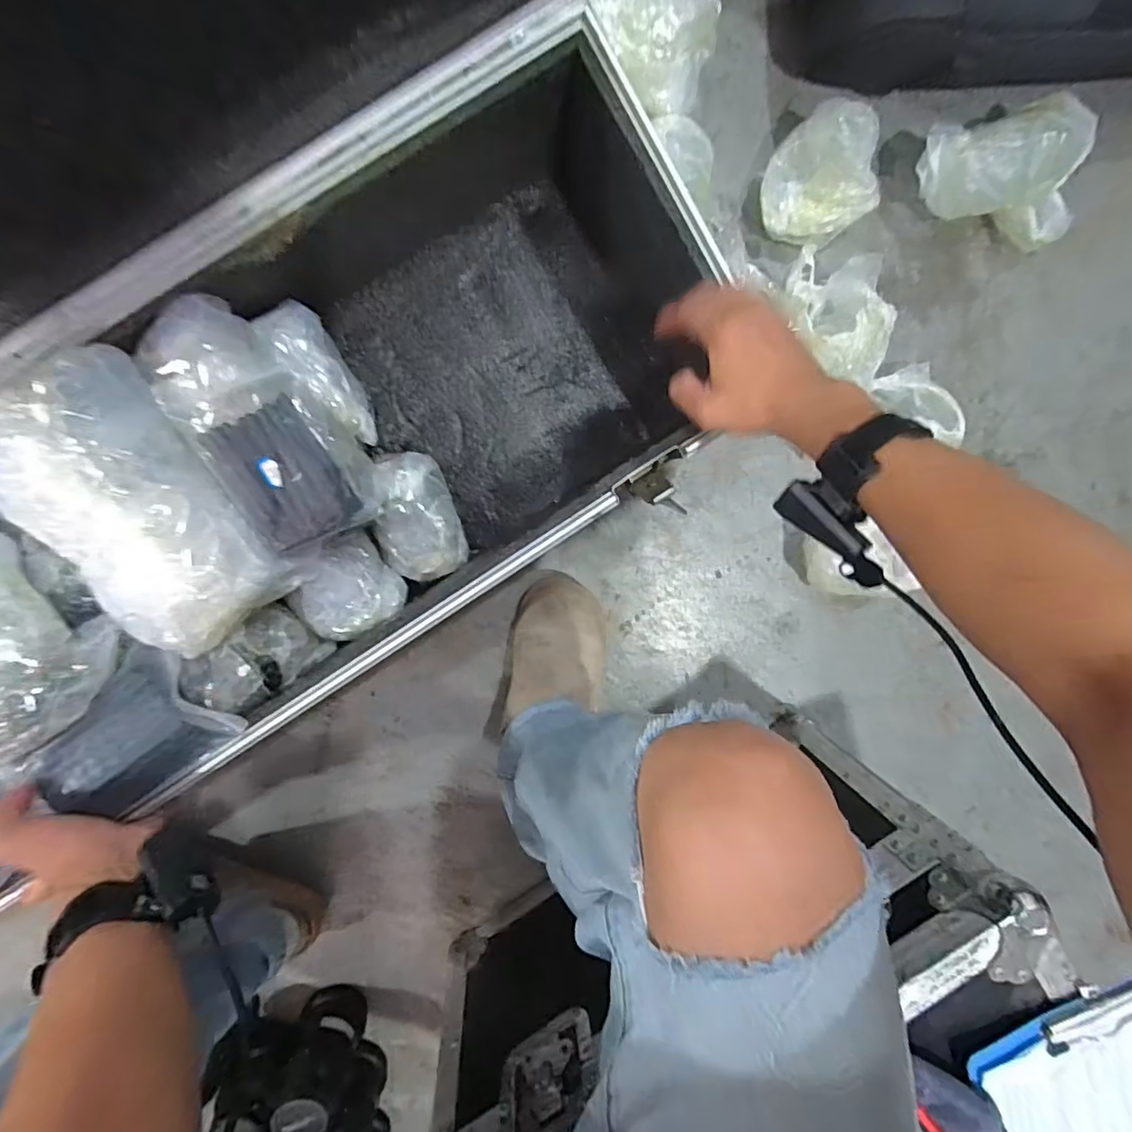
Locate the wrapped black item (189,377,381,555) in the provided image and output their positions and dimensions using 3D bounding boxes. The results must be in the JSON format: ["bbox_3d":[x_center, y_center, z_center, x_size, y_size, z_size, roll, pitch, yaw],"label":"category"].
[{"bbox_3d":[-0.237,-0.087,0.494,0.101,0.066,0.129,-32,112,-7],"label":"wrapped black item"}]

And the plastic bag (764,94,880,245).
[{"bbox_3d":[0.291,-0.438,0.650,0.117,0.084,0.123,32,94,-9],"label":"plastic bag"}]

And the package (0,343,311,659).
[{"bbox_3d":[-0.340,-0.045,0.447,0.132,0.064,0.231,-38,99,0],"label":"package"}]

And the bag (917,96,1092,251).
[{"bbox_3d":[0.504,-0.454,0.670,0.168,0.101,0.146,-14,99,-4],"label":"bag"}]

